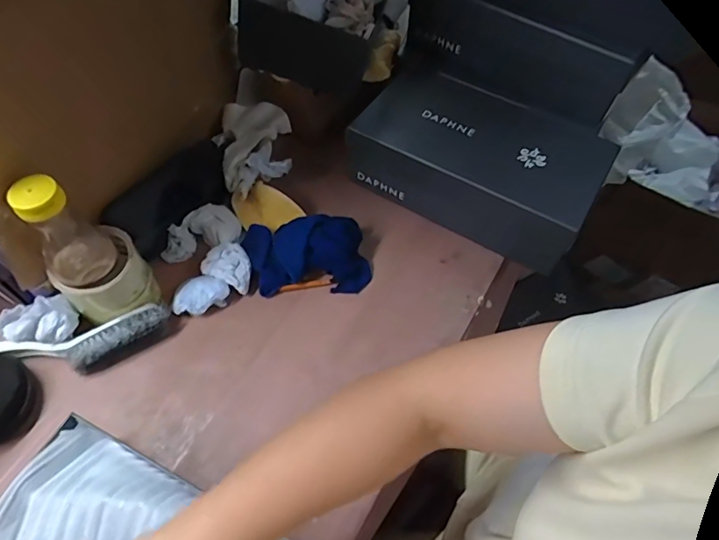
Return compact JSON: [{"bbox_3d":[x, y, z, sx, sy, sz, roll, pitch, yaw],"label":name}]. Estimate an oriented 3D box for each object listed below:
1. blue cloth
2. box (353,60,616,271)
[{"bbox_3d":[-0.064,-0.028,0.596,0.148,0.055,0.093,-3,57,-5],"label":"blue cloth"},{"bbox_3d":[0.154,-0.149,0.658,0.301,0.110,0.179,28,60,15],"label":"box"}]

